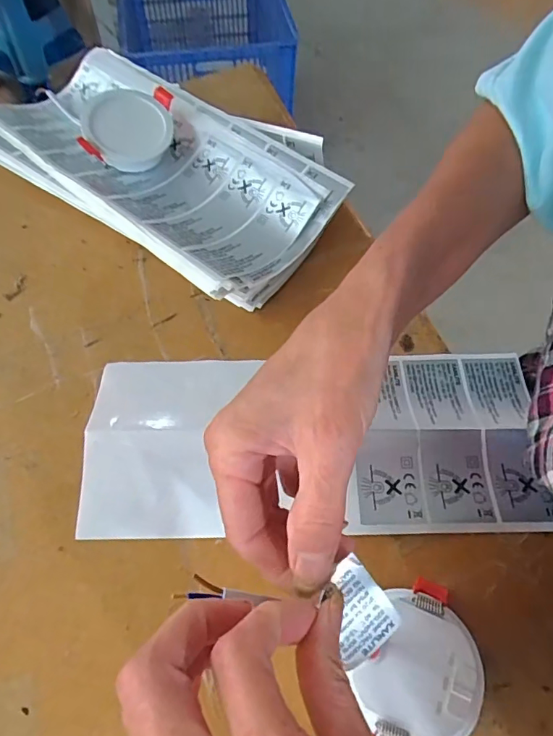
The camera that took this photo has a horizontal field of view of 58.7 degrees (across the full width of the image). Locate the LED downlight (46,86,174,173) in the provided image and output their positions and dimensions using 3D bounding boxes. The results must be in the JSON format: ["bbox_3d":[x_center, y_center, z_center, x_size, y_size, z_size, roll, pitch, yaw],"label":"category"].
[{"bbox_3d":[-0.125,-0.202,0.414,0.072,0.024,0.069,3,78,-15],"label":"LED downlight"}]

